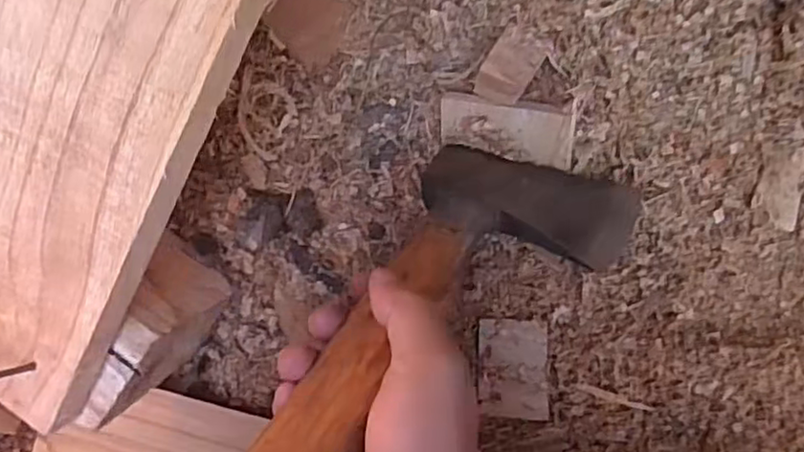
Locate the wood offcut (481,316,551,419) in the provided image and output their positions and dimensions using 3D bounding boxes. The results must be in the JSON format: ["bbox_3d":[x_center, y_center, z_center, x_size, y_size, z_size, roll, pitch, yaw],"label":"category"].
[{"bbox_3d":[0.062,0.079,0.369,0.037,0.006,0.053,-1,90,8],"label":"wood offcut"}]

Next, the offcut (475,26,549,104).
[{"bbox_3d":[0.057,-0.083,0.354,0.025,0.014,0.041,32,94,7],"label":"offcut"}]

